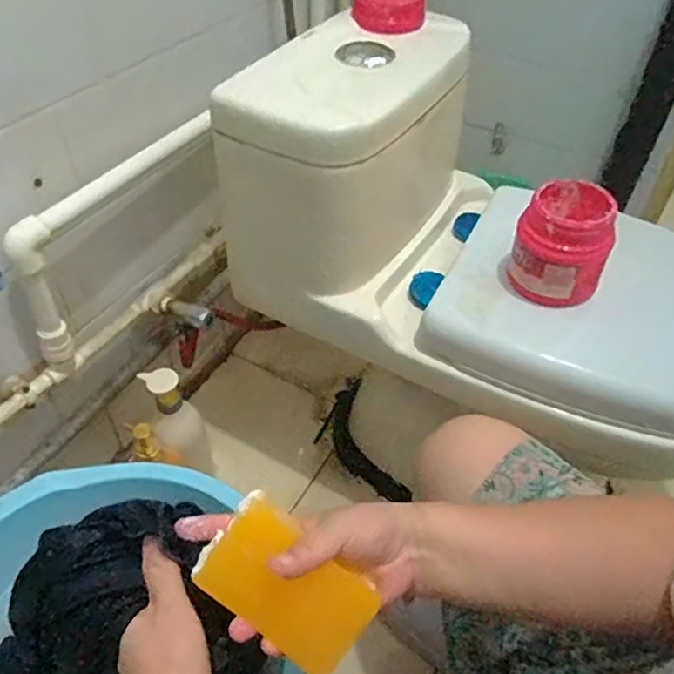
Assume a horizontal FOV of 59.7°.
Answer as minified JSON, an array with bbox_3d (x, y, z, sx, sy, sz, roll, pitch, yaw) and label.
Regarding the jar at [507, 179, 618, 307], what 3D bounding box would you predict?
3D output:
[{"bbox_3d":[0.245,-0.098,0.644,0.095,0.131,0.083,22,49,17],"label":"jar"}]

